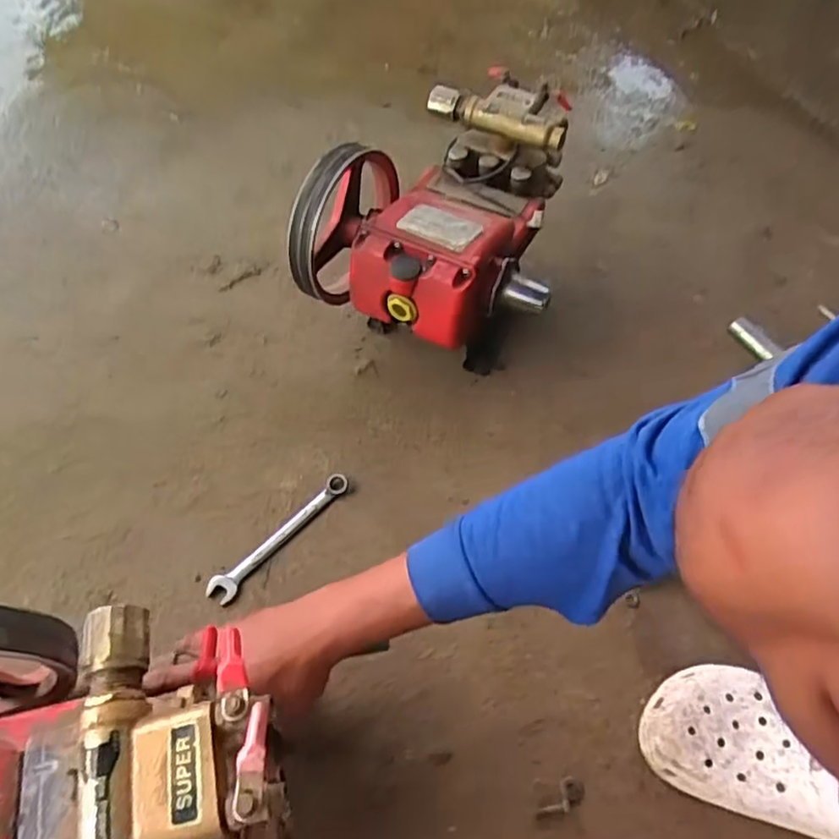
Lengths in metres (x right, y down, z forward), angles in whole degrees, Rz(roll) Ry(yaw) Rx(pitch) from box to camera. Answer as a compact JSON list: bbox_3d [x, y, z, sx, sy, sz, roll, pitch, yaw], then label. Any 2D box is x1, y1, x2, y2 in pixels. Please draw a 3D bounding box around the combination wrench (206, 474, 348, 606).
[{"bbox_3d":[-0.143,0.118,0.690,0.027,0.011,0.177,35,66,23],"label":"combination wrench"}]

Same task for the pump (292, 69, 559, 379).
[{"bbox_3d":[0.025,-0.222,0.782,0.264,0.195,0.303,16,57,9],"label":"pump"}]

